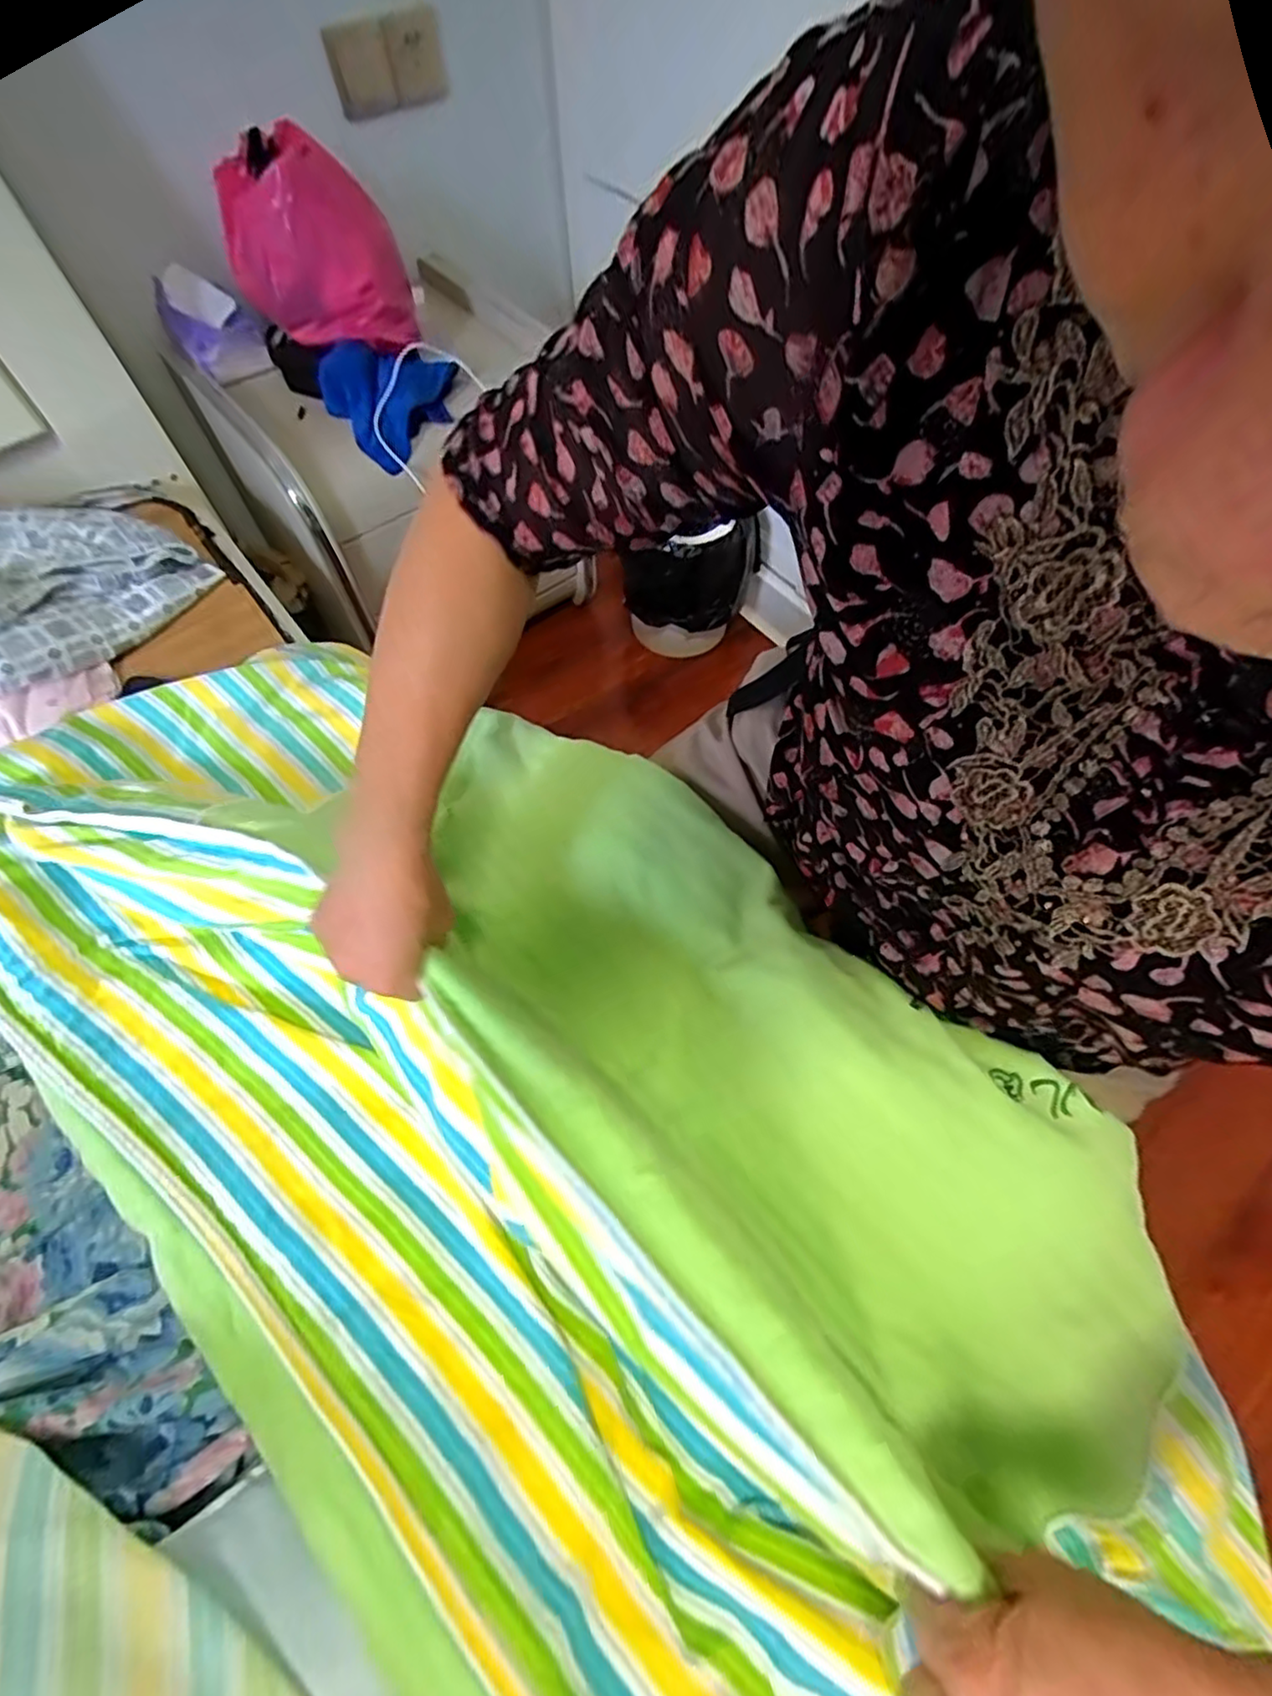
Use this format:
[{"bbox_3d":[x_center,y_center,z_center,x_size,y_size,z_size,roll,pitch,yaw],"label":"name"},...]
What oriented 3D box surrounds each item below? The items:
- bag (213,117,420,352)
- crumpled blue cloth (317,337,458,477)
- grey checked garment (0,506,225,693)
[{"bbox_3d":[-0.393,-0.737,0.817,0.191,0.231,0.226,-13,60,-8],"label":"bag"},{"bbox_3d":[-0.332,-0.628,0.918,0.175,0.097,0.127,-31,65,-18],"label":"crumpled blue cloth"},{"bbox_3d":[-0.700,-0.316,0.740,0.277,0.080,0.328,39,66,20],"label":"grey checked garment"}]

